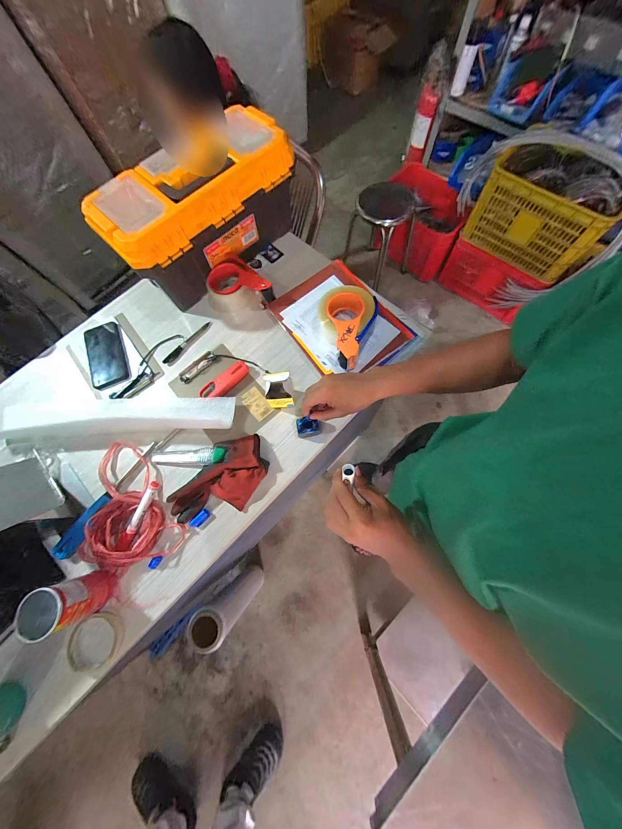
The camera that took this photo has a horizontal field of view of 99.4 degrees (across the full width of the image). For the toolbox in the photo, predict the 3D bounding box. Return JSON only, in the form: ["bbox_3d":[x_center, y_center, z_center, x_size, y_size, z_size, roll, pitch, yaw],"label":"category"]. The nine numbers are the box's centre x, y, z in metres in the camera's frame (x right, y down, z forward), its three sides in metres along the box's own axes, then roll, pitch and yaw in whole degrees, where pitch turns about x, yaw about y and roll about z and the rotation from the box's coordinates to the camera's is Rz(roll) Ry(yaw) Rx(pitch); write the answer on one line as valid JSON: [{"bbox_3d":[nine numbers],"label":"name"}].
[{"bbox_3d":[-0.243,-0.462,0.621,0.202,0.204,0.417,42,79,13],"label":"toolbox"}]

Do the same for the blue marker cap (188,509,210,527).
[{"bbox_3d":[-0.217,0.203,0.513,0.042,0.014,0.020,-43,75,-10],"label":"blue marker cap"}]

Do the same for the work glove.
[{"bbox_3d":[-0.172,0.129,0.518,0.124,0.042,0.210,35,78,13],"label":"work glove"}]

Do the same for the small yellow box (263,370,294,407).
[{"bbox_3d":[-0.064,-0.047,0.543,0.054,0.098,0.045,-3,72,2],"label":"small yellow box"}]

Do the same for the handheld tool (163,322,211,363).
[{"bbox_3d":[-0.300,-0.175,0.635,0.019,0.011,0.142,41,79,14],"label":"handheld tool"}]

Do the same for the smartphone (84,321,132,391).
[{"bbox_3d":[-0.489,-0.144,0.629,0.087,0.008,0.175,-23,73,-4],"label":"smartphone"}]

